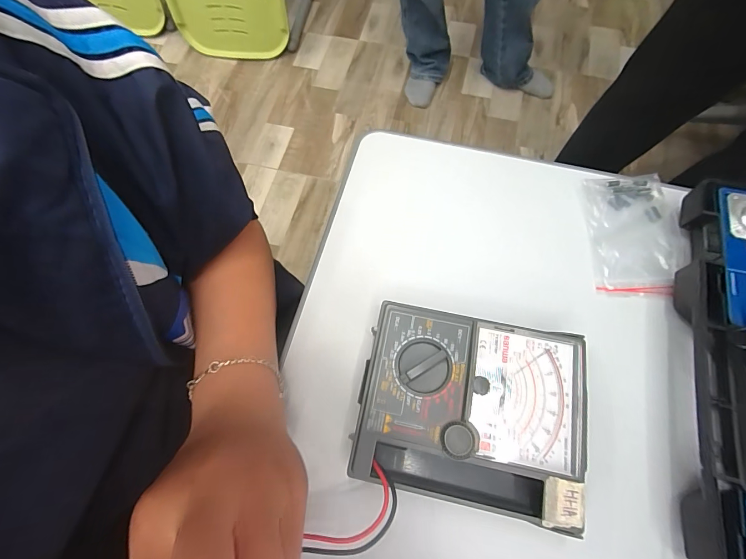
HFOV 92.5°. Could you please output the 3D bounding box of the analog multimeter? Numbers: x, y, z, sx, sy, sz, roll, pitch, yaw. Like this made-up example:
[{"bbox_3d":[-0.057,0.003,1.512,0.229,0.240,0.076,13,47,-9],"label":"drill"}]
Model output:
[{"bbox_3d":[0.067,0.091,0.257,0.148,0.037,0.121,11,71,5],"label":"analog multimeter"}]

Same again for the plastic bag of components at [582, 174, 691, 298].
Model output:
[{"bbox_3d":[0.229,-0.039,0.308,0.078,0.012,0.108,2,70,2],"label":"plastic bag of components"}]

